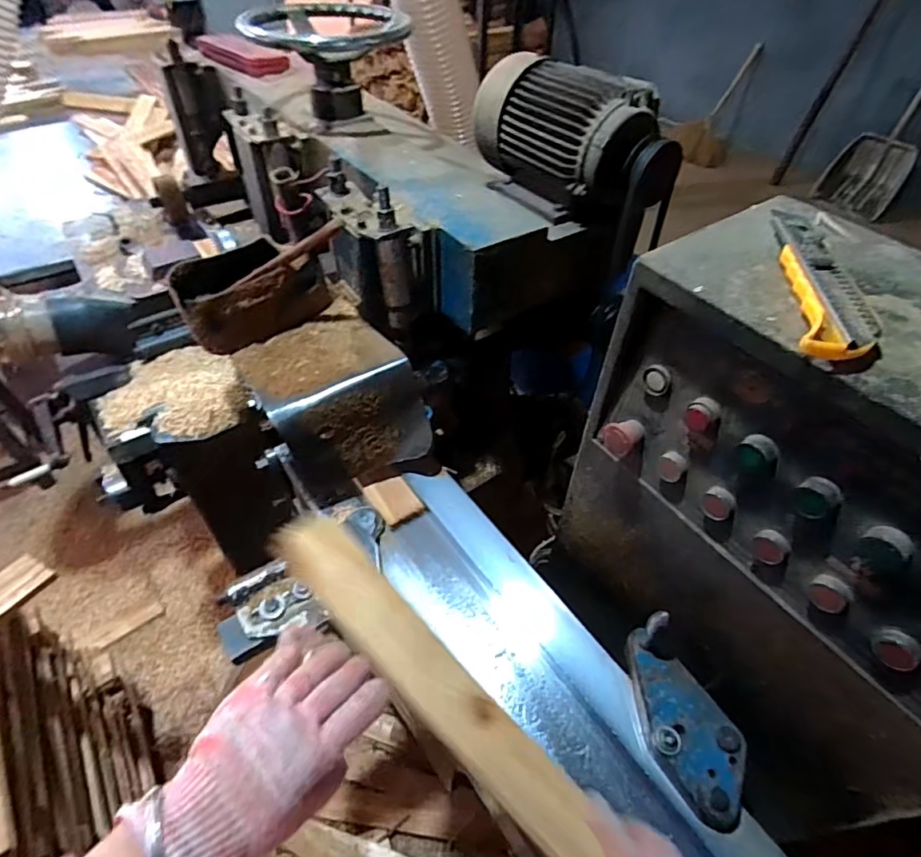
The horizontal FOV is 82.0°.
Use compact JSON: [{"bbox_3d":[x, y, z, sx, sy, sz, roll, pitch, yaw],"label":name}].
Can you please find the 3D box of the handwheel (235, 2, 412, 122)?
[{"bbox_3d":[-0.246,-0.706,1.007,0.292,0.172,0.238,-4,48,-7],"label":"handwheel"}]

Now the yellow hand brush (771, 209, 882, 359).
[{"bbox_3d":[0.290,-0.124,0.426,0.049,0.022,0.212,15,48,10],"label":"yellow hand brush"}]

